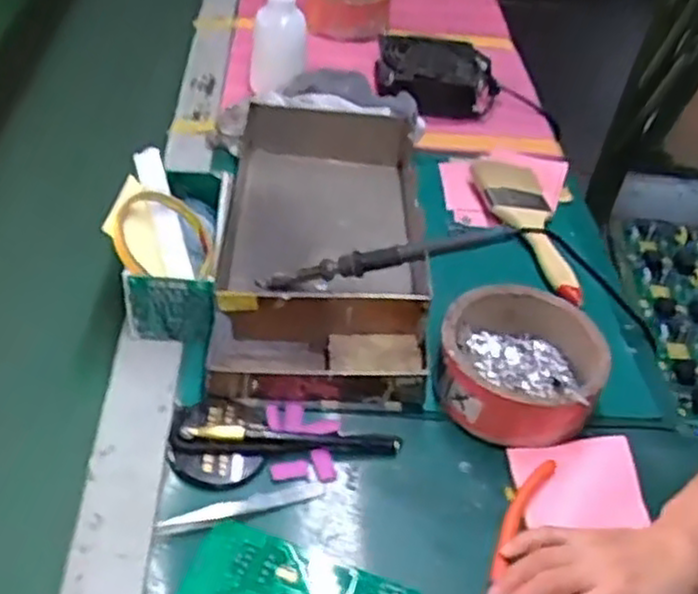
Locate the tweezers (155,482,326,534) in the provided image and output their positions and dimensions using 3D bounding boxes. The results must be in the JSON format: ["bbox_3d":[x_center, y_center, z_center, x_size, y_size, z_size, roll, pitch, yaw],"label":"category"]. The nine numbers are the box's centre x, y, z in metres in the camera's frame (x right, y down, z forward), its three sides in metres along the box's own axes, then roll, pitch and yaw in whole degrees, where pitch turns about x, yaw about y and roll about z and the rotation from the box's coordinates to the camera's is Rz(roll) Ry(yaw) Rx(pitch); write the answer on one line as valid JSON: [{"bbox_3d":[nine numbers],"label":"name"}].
[{"bbox_3d":[-0.068,0.135,0.492,0.111,0.013,0.016,-11,46,-18],"label":"tweezers"}]

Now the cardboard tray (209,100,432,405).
[{"bbox_3d":[-0.025,-0.052,0.659,0.181,0.062,0.331,4,44,-4],"label":"cardboard tray"}]

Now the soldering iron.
[{"bbox_3d":[0.027,-0.033,0.623,0.214,0.021,0.018,-11,42,11],"label":"soldering iron"}]

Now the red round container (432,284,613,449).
[{"bbox_3d":[0.129,0.052,0.578,0.117,0.056,0.118,4,44,-4],"label":"red round container"}]

